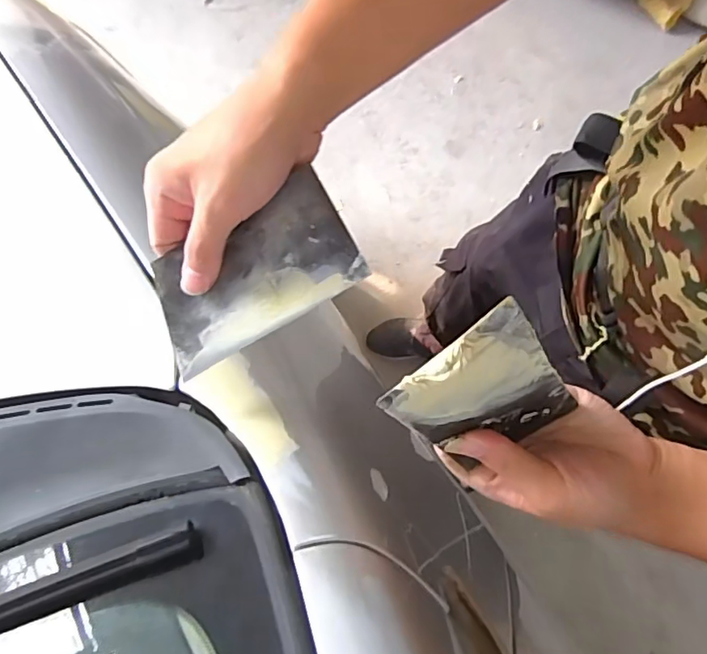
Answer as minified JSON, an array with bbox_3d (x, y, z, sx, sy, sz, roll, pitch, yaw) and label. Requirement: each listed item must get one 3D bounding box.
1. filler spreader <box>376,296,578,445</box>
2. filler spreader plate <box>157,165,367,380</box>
[{"bbox_3d":[0.069,0.039,0.282,0.074,0.113,0.009,-37,48,9],"label":"filler spreader"},{"bbox_3d":[-0.063,-0.031,0.334,0.130,0.004,0.071,-29,89,11],"label":"filler spreader plate"}]

